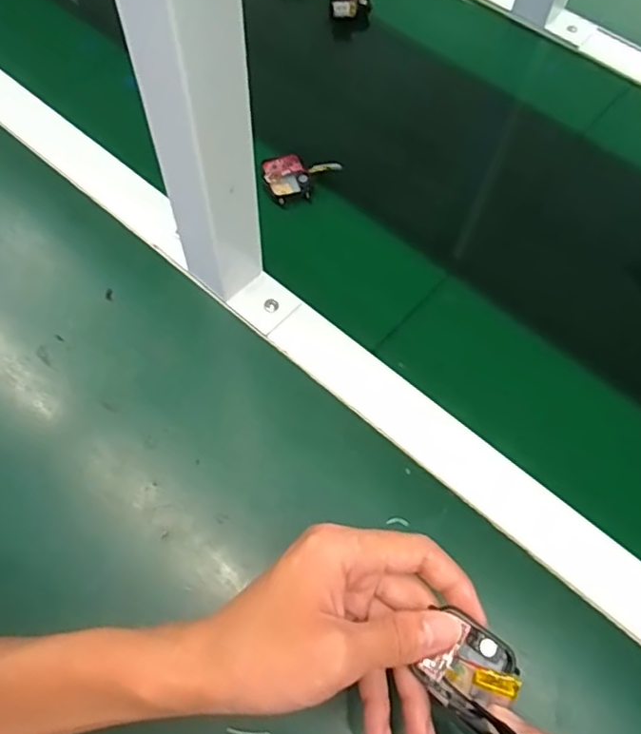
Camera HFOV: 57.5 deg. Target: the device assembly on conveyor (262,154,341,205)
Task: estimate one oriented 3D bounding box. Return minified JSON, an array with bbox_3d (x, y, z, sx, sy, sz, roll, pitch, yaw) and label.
[{"bbox_3d":[-0.018,-0.159,0.479,0.059,0.013,0.044,-27,68,-14],"label":"device assembly on conveyor"}]

